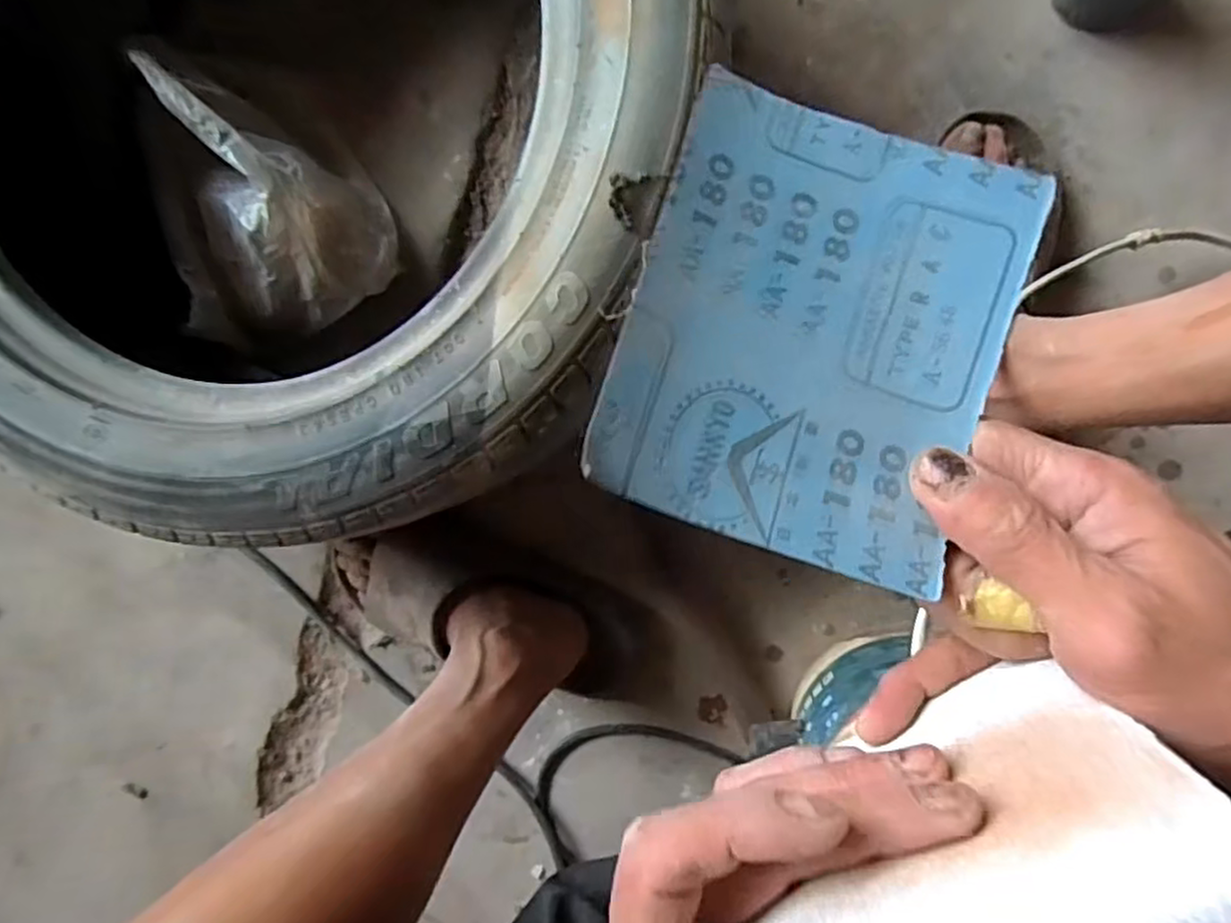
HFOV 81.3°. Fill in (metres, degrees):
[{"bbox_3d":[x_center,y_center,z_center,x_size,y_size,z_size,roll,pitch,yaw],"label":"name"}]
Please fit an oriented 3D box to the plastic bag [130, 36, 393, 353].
[{"bbox_3d":[-0.277,-0.211,0.564,0.168,0.109,0.221,-6,95,8],"label":"plastic bag"}]

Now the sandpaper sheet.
[{"bbox_3d":[0.062,-0.042,0.219,0.112,0.014,0.137,19,81,-7],"label":"sandpaper sheet"}]

